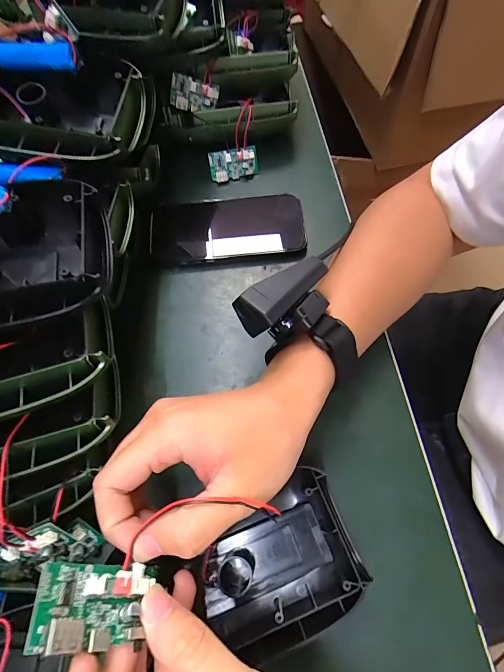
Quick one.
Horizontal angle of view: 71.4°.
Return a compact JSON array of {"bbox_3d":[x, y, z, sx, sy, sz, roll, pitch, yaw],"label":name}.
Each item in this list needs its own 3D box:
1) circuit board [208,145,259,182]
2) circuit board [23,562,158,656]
[{"bbox_3d":[-0.021,-0.200,0.408,0.056,0.031,0.008,-10,31,-2],"label":"circuit board"},{"bbox_3d":[-0.065,0.116,0.152,0.009,0.054,0.031,-42,39,25],"label":"circuit board"}]

